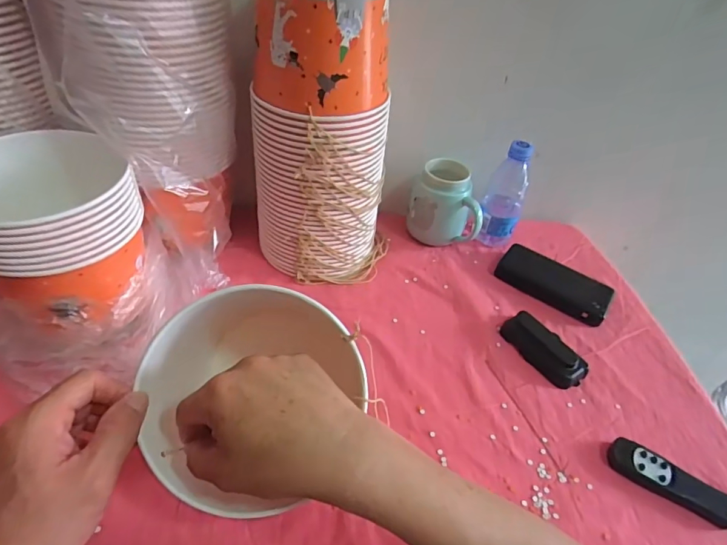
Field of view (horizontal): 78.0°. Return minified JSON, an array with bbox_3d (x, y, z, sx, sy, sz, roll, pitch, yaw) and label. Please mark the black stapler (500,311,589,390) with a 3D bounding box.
[{"bbox_3d":[0.222,0.092,0.554,0.042,0.024,0.107,-25,52,-30],"label":"black stapler"}]

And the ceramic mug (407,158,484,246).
[{"bbox_3d":[0.120,-0.100,0.671,0.103,0.112,0.083,6,43,-2],"label":"ceramic mug"}]

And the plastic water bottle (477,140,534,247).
[{"bbox_3d":[0.212,-0.114,0.671,0.059,0.153,0.047,17,44,9],"label":"plastic water bottle"}]

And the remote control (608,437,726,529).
[{"bbox_3d":[0.309,0.208,0.451,0.115,0.014,0.040,28,47,20],"label":"remote control"}]

